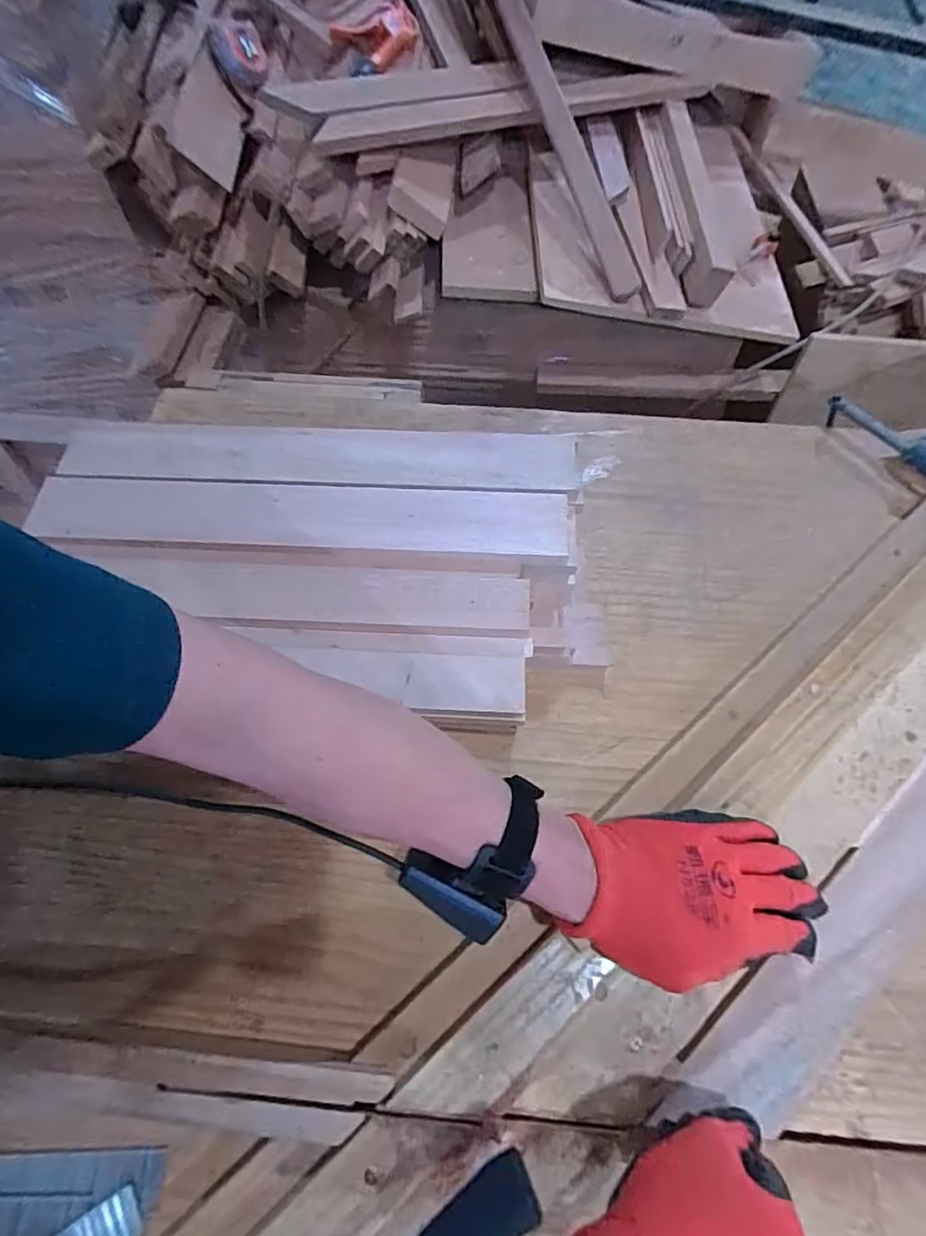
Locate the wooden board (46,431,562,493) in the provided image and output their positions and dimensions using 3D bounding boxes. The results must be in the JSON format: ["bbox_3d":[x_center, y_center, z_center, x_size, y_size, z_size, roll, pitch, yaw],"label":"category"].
[{"bbox_3d":[-0.123,-0.135,0.480,0.432,0.009,0.056,1,64,0],"label":"wooden board"}]

